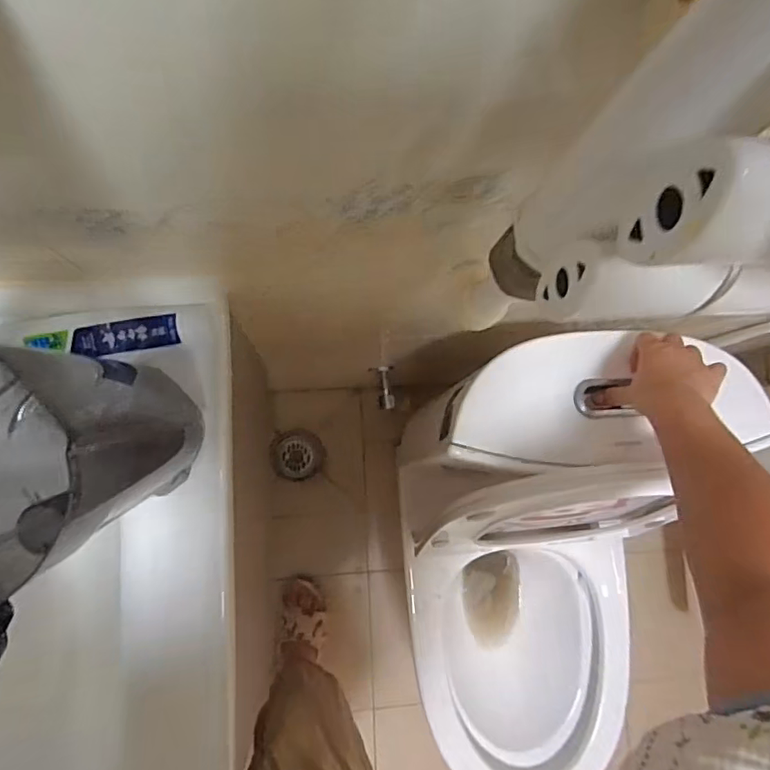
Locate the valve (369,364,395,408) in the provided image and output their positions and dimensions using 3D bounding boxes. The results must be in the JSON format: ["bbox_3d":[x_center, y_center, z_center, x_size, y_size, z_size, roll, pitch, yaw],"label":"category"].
[{"bbox_3d":[-0.005,0.005,1.060,0.046,0.045,0.087,1,84,-7],"label":"valve"}]

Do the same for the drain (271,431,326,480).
[{"bbox_3d":[-0.199,0.161,1.280,0.122,0.010,0.112,1,84,-7],"label":"drain"}]

